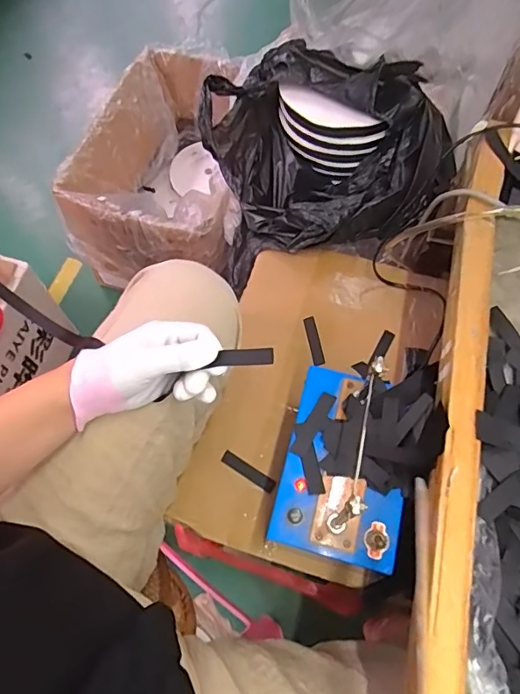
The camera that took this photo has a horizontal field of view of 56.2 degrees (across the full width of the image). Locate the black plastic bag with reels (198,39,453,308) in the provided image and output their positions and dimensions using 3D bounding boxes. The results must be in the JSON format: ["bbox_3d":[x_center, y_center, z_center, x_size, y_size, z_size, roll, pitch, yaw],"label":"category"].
[{"bbox_3d":[0.089,-0.291,0.733,0.327,0.172,0.300,-9,65,-5],"label":"black plastic bag with reels"}]

